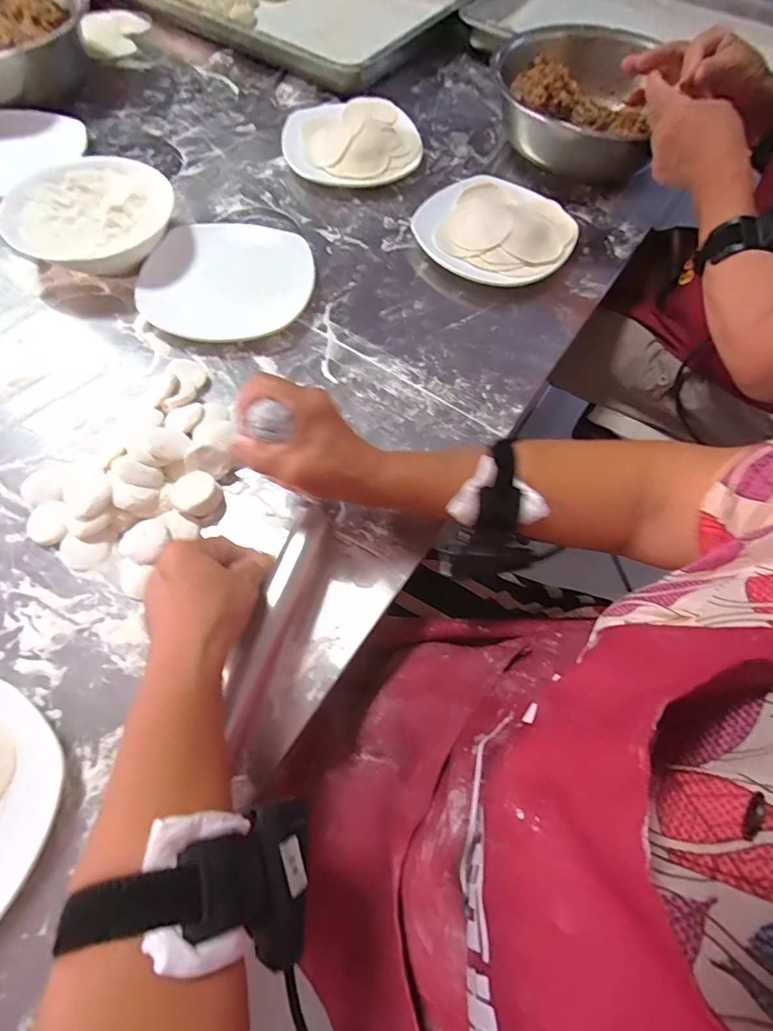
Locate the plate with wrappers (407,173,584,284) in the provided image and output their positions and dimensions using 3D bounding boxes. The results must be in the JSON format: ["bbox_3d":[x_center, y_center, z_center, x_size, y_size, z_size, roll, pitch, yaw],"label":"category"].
[{"bbox_3d":[0.131,-0.344,0.569,0.172,0.027,0.172,1,66,-2],"label":"plate with wrappers"}]

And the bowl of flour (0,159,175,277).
[{"bbox_3d":[-0.321,-0.322,0.524,0.152,0.052,0.160,1,65,-2],"label":"bowl of flour"}]

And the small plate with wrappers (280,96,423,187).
[{"bbox_3d":[-0.052,-0.509,0.629,0.172,0.043,0.166,1,66,-2],"label":"small plate with wrappers"}]

